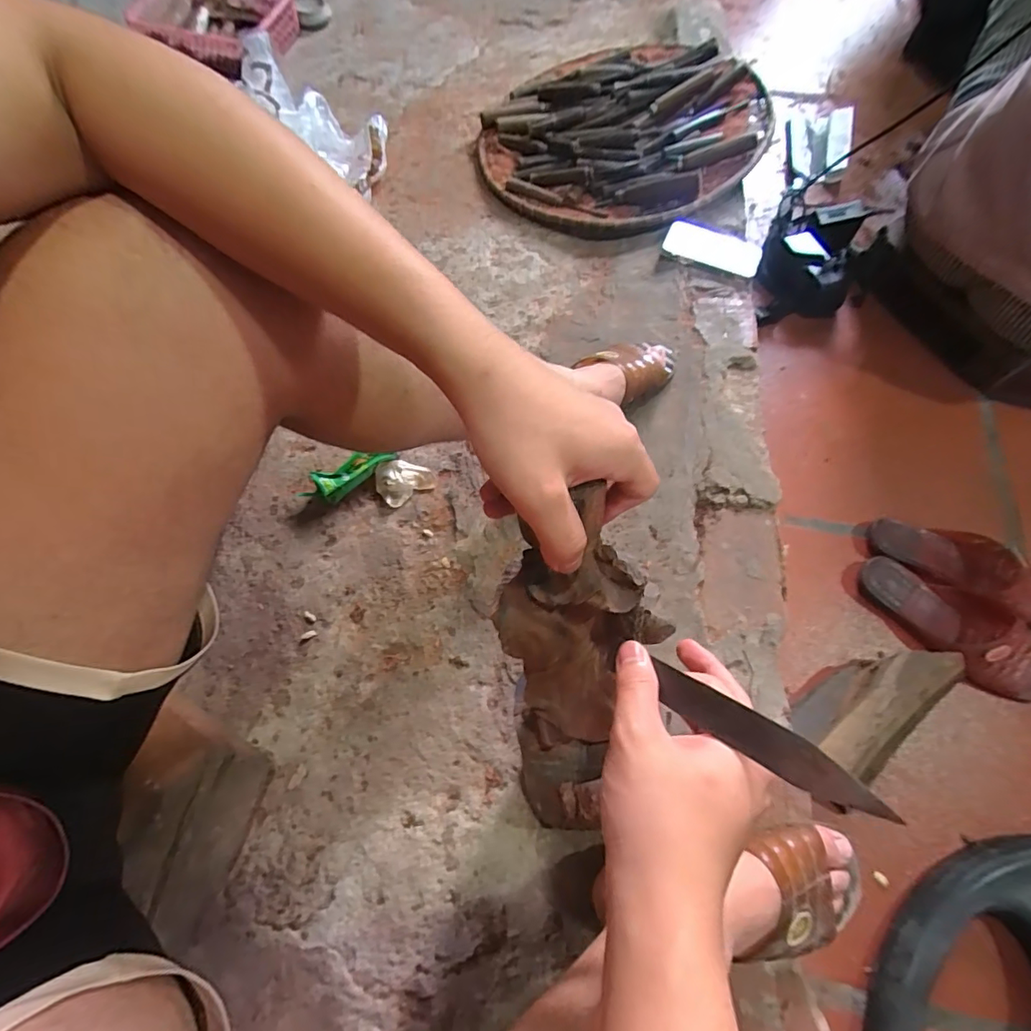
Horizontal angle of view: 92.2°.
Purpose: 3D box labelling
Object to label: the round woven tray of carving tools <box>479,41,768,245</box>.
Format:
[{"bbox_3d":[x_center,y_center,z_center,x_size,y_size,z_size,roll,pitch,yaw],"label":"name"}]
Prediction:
[{"bbox_3d":[0.186,-0.695,0.898,0.489,0.105,0.461,0,68,1],"label":"round woven tray of carving tools"}]

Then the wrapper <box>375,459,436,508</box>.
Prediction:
[{"bbox_3d":[-0.150,-0.049,0.664,0.072,0.019,0.060,-31,69,-11],"label":"wrapper"}]

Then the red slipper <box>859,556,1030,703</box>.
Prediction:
[{"bbox_3d":[0.544,0.139,0.611,0.222,0.056,0.086,37,73,14],"label":"red slipper"}]

